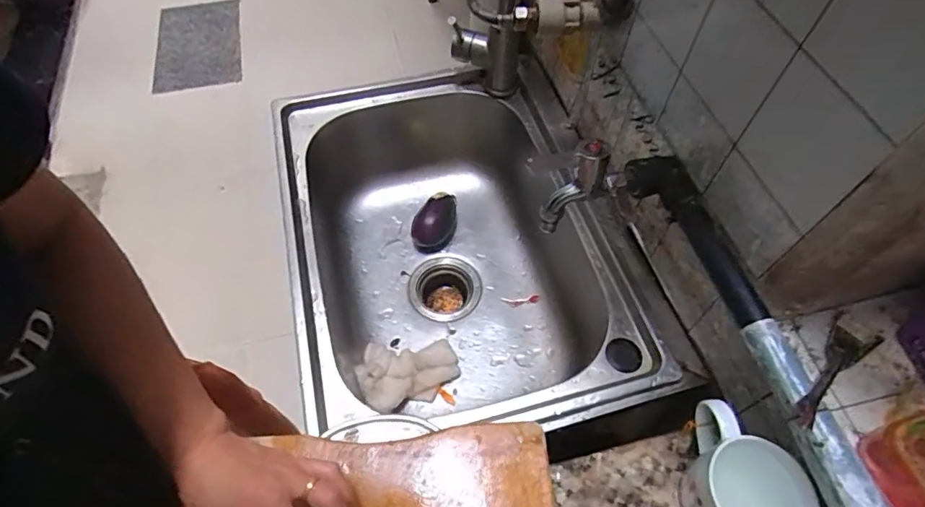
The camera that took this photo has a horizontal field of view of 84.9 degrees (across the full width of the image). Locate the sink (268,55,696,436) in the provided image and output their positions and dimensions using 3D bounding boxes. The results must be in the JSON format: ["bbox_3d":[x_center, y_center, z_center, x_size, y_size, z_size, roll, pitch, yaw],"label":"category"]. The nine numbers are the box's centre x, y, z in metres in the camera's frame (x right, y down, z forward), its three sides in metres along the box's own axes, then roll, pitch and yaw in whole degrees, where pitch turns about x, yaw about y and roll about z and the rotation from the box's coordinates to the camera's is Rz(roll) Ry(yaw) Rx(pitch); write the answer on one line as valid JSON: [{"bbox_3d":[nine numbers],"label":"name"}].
[{"bbox_3d":[-0.016,-0.012,0.717,0.384,0.204,0.574,-13,60,-8],"label":"sink"}]

